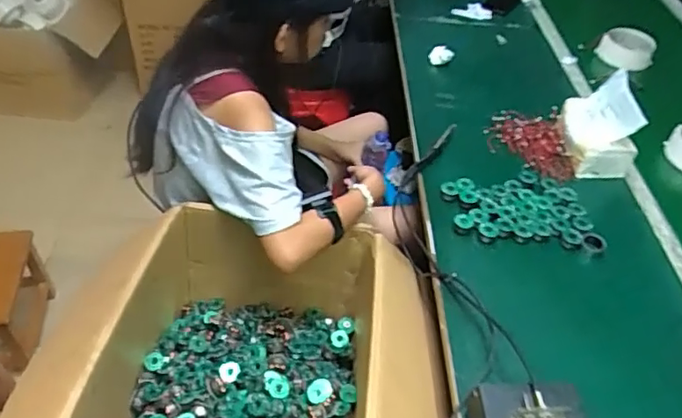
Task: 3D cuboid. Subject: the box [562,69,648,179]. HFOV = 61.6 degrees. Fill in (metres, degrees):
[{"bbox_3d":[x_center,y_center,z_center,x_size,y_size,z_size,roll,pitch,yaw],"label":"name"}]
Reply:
[{"bbox_3d":[0.512,-0.165,1.133,0.102,0.137,0.167,3,44,-2],"label":"box"}]

